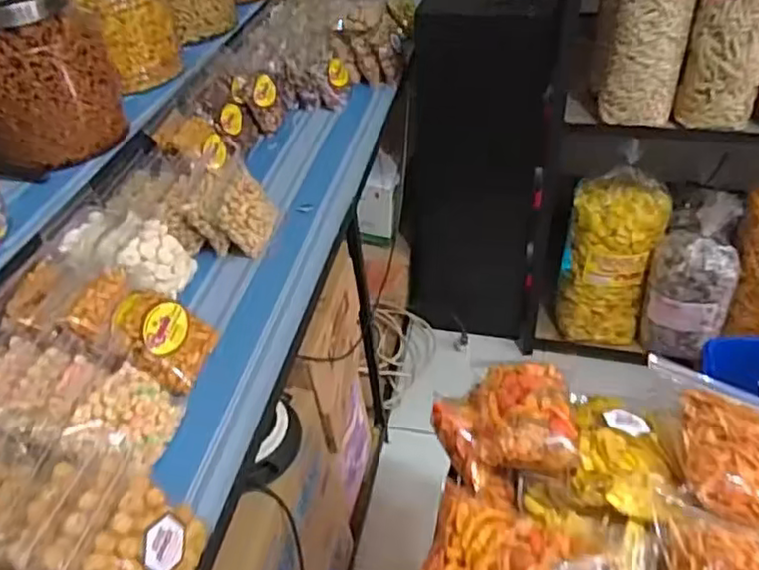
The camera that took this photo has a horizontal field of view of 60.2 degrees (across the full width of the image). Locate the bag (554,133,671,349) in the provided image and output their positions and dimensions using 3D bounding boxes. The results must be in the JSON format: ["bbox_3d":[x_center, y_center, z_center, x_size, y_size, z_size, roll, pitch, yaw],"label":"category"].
[{"bbox_3d":[0.648,-0.090,1.819,0.231,0.527,0.177,10,43,17],"label":"bag"}]

